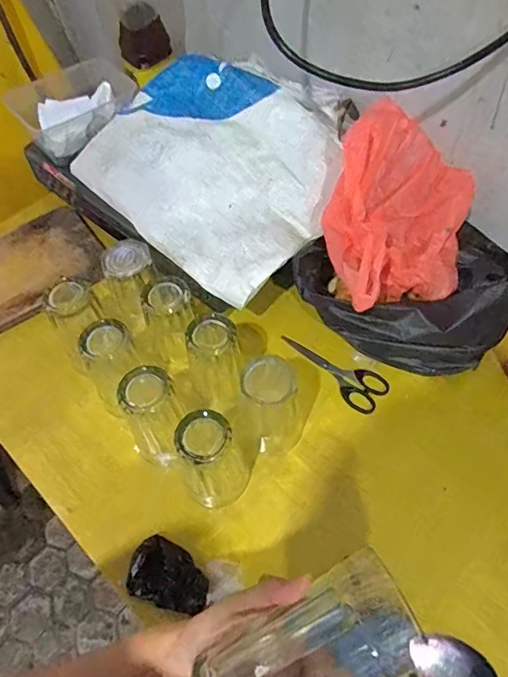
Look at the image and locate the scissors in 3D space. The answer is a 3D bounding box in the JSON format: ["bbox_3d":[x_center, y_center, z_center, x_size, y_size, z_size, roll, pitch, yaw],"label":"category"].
[{"bbox_3d":[0.100,0.038,0.654,0.152,0.005,0.058,35,66,21],"label":"scissors"}]

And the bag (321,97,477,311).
[{"bbox_3d":[0.164,-0.137,0.577,0.154,0.123,0.223,10,60,9],"label":"bag"}]

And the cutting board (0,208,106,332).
[{"bbox_3d":[-0.399,-0.068,0.733,0.355,0.030,0.165,-36,63,-18],"label":"cutting board"}]

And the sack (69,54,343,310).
[{"bbox_3d":[-0.054,-0.241,0.670,0.260,0.088,0.345,-39,64,-20],"label":"sack"}]

